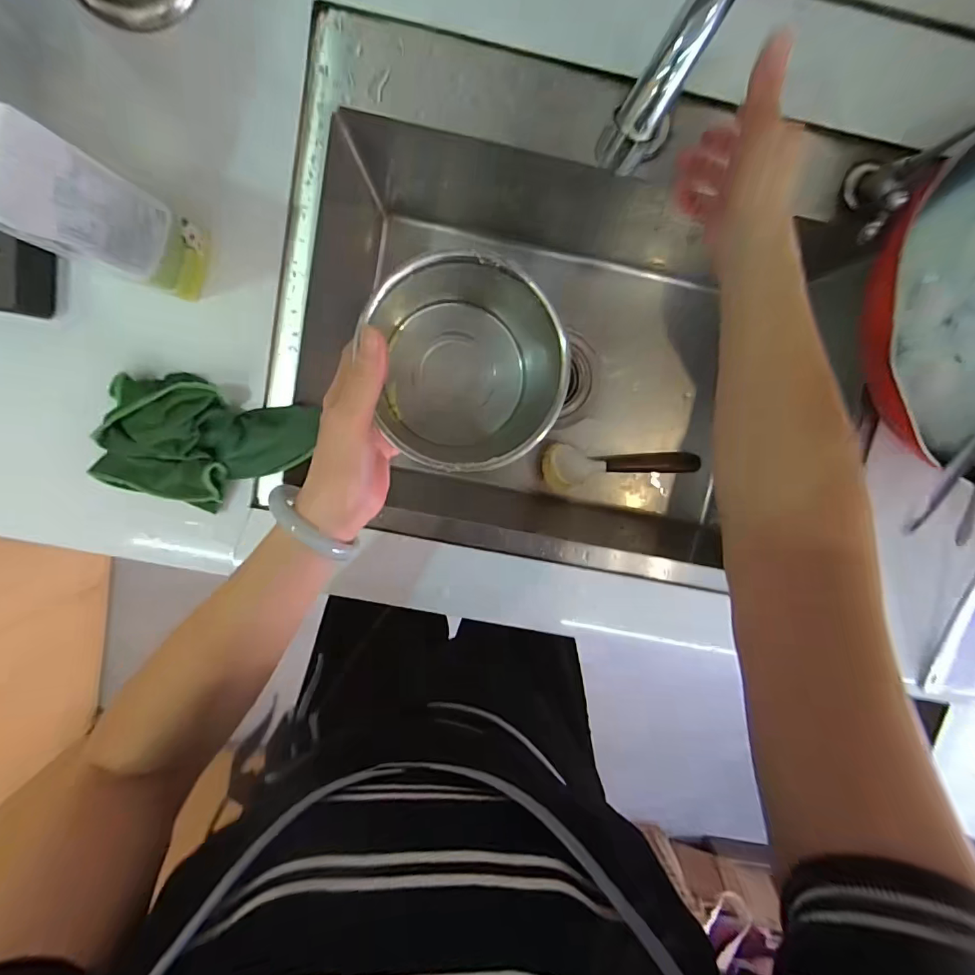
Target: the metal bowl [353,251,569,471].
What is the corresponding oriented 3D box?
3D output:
[{"bbox_3d":[-0.018,-0.084,0.353,0.131,0.107,0.130,0,100,-1],"label":"metal bowl"}]

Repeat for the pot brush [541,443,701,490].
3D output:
[{"bbox_3d":[0.176,-0.034,0.645,0.198,0.071,0.052,-1,100,14],"label":"pot brush"}]

